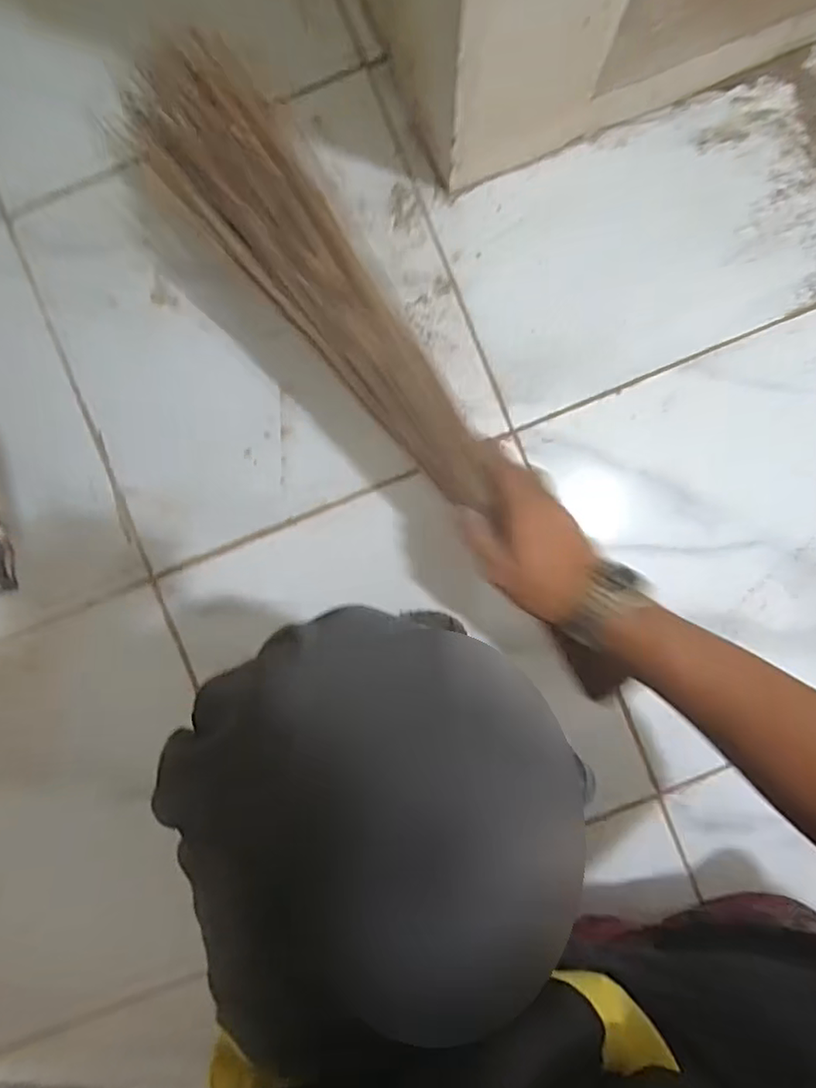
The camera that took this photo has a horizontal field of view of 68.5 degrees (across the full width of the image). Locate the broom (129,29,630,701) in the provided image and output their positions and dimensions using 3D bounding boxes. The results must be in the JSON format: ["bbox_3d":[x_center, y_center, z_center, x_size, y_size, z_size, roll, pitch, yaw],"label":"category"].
[{"bbox_3d":[-0.013,-0.129,0.476,0.092,0.053,0.592,-37,92,3],"label":"broom"}]

